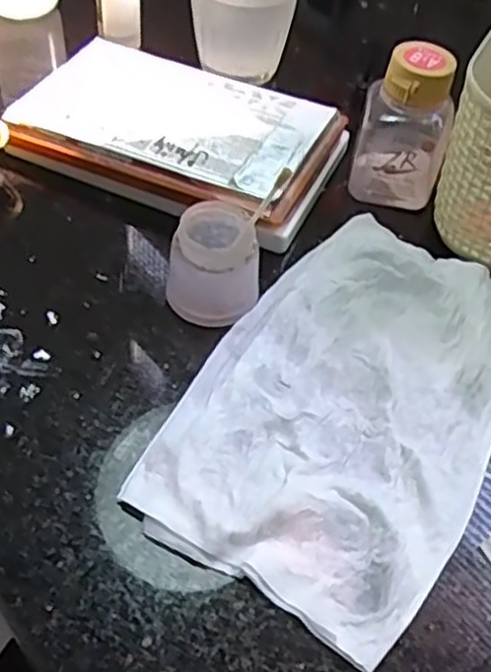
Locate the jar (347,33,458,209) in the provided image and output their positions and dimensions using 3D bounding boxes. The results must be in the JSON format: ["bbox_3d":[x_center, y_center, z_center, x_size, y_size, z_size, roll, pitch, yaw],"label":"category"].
[{"bbox_3d":[0.076,-0.098,0.342,0.041,0.068,0.036,19,52,8],"label":"jar"}]

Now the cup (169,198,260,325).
[{"bbox_3d":[-0.013,-0.031,0.299,0.036,0.038,0.036,3,51,-4],"label":"cup"}]

